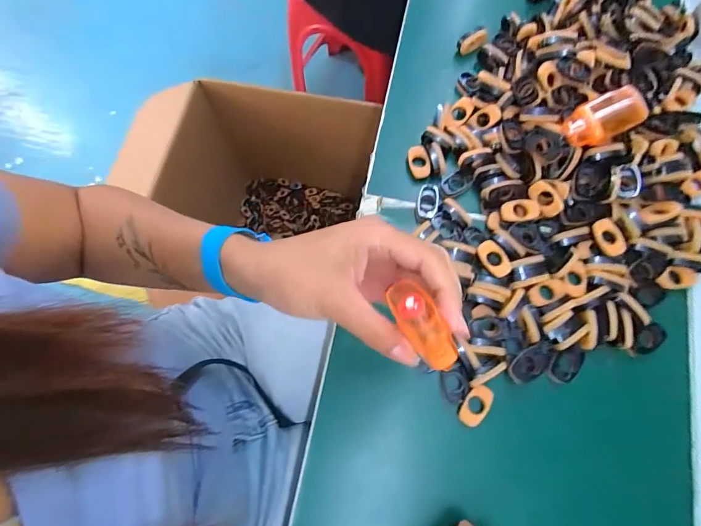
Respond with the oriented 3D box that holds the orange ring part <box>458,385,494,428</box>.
[{"bbox_3d":[0.100,0.114,0.307,0.020,0.006,0.033,32,77,10],"label":"orange ring part"}]

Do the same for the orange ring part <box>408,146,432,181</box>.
[{"bbox_3d":[0.066,-0.096,0.371,0.019,0.007,0.032,-8,74,-1],"label":"orange ring part"}]

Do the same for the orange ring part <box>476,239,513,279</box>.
[{"bbox_3d":[0.124,-0.003,0.333,0.021,0.006,0.033,-21,74,-5],"label":"orange ring part"}]

